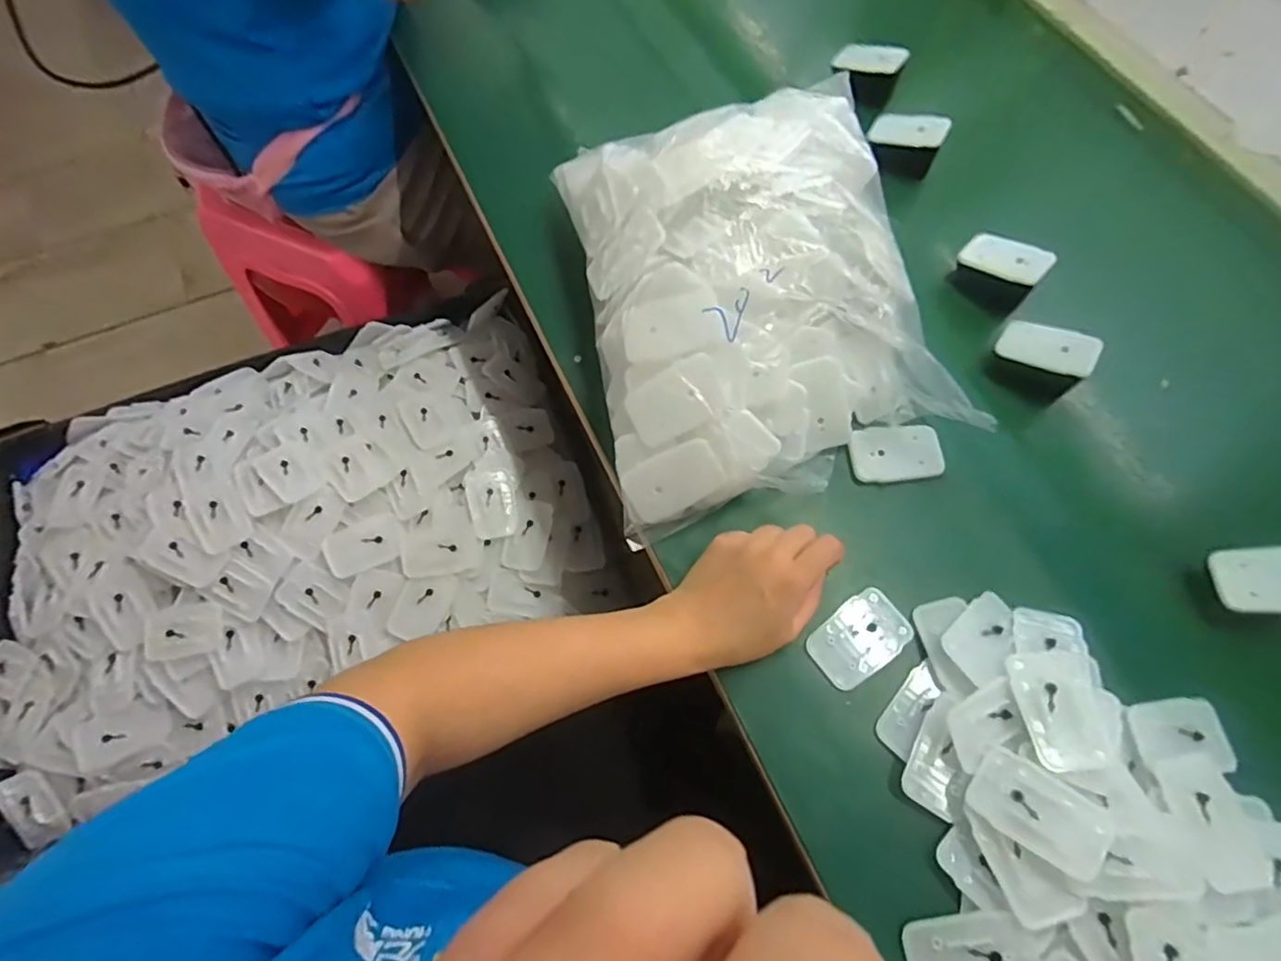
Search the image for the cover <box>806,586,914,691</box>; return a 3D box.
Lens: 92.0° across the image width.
[{"bbox_3d":[0.152,0.109,0.429,0.070,0.006,0.045,-32,71,-14],"label":"cover"}]

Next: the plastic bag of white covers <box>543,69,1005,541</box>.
[{"bbox_3d":[0.085,-0.145,0.476,0.250,0.117,0.307,-11,67,-6],"label":"plastic bag of white covers"}]

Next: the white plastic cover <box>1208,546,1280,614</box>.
[{"bbox_3d":[0.437,0.067,0.424,0.069,0.010,0.048,-2,59,17],"label":"white plastic cover"}]

